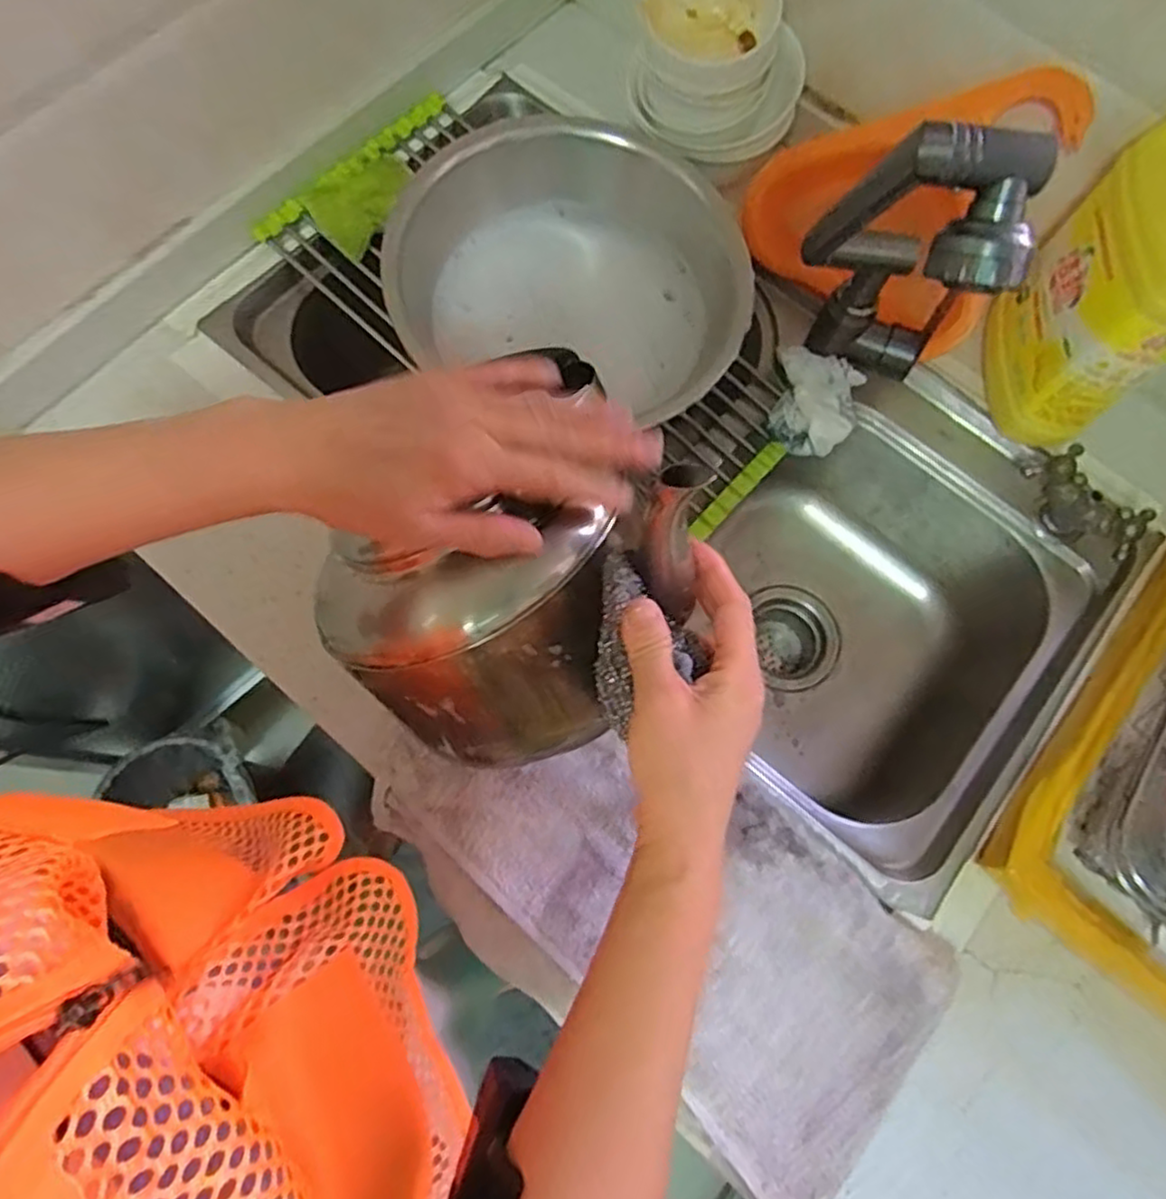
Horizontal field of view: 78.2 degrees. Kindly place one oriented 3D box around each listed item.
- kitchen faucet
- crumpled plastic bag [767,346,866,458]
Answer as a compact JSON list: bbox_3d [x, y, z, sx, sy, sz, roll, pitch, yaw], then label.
[{"bbox_3d":[0.209,-0.205,0.477,0.106,0.278,0.073,22,96,4],"label":"kitchen faucet"},{"bbox_3d":[0.200,-0.166,0.616,0.073,0.038,0.084,14,74,2],"label":"crumpled plastic bag"}]

